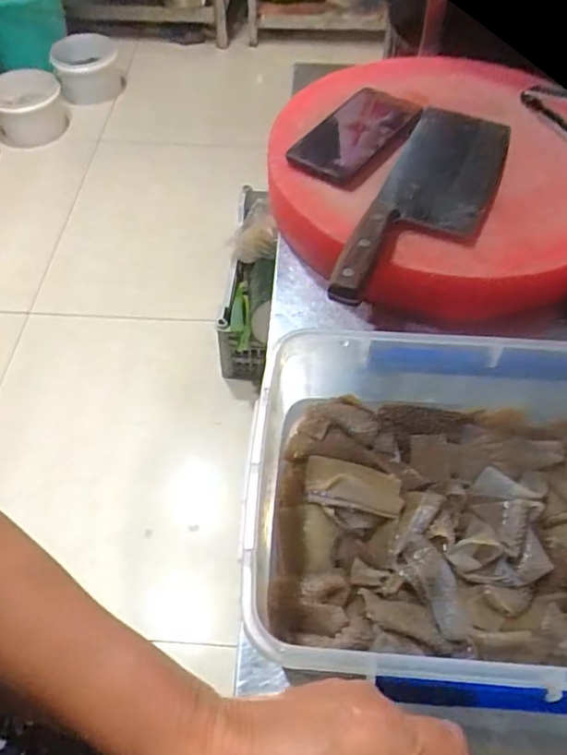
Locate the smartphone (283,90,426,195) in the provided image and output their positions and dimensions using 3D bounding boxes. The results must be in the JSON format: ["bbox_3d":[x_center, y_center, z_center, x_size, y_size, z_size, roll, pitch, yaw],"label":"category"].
[{"bbox_3d":[0.077,-0.251,0.623,0.081,0.012,0.155,33,67,19],"label":"smartphone"}]

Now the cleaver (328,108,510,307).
[{"bbox_3d":[0.141,-0.169,0.559,0.098,0.025,0.308,18,56,14],"label":"cleaver"}]

